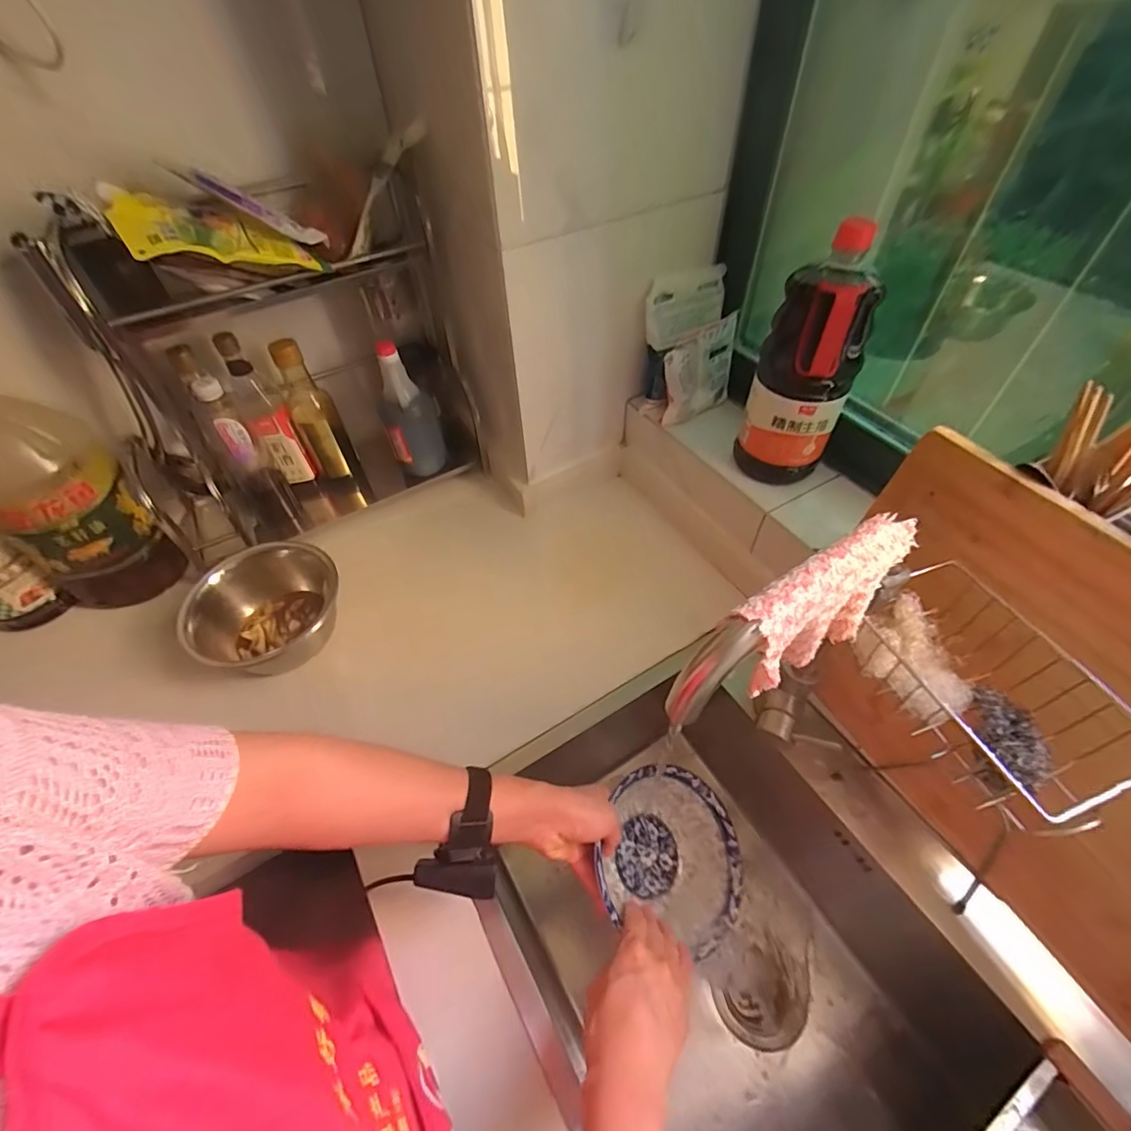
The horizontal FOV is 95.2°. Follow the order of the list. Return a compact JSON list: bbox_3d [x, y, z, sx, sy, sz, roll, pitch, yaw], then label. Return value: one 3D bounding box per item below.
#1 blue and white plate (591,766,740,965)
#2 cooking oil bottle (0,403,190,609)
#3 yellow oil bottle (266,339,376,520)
[{"bbox_3d":[0.114,0.306,0.559,0.167,0.067,0.167,7,66,-15],"label":"blue and white plate"},{"bbox_3d":[-0.641,-0.079,0.657,0.134,0.344,0.145,28,58,22],"label":"cooking oil bottle"},{"bbox_3d":[-0.396,-0.220,0.831,0.069,0.293,0.083,-27,56,-18],"label":"yellow oil bottle"}]

